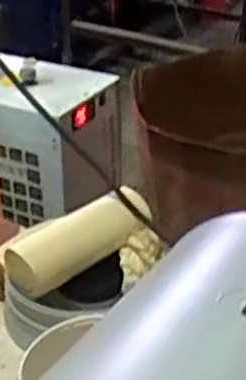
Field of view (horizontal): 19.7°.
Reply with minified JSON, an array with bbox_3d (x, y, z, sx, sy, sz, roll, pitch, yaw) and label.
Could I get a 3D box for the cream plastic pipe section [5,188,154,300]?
[{"bbox_3d":[-0.037,0.044,0.667,0.147,0.043,0.047,-24,37,-32],"label":"cream plastic pipe section"}]

